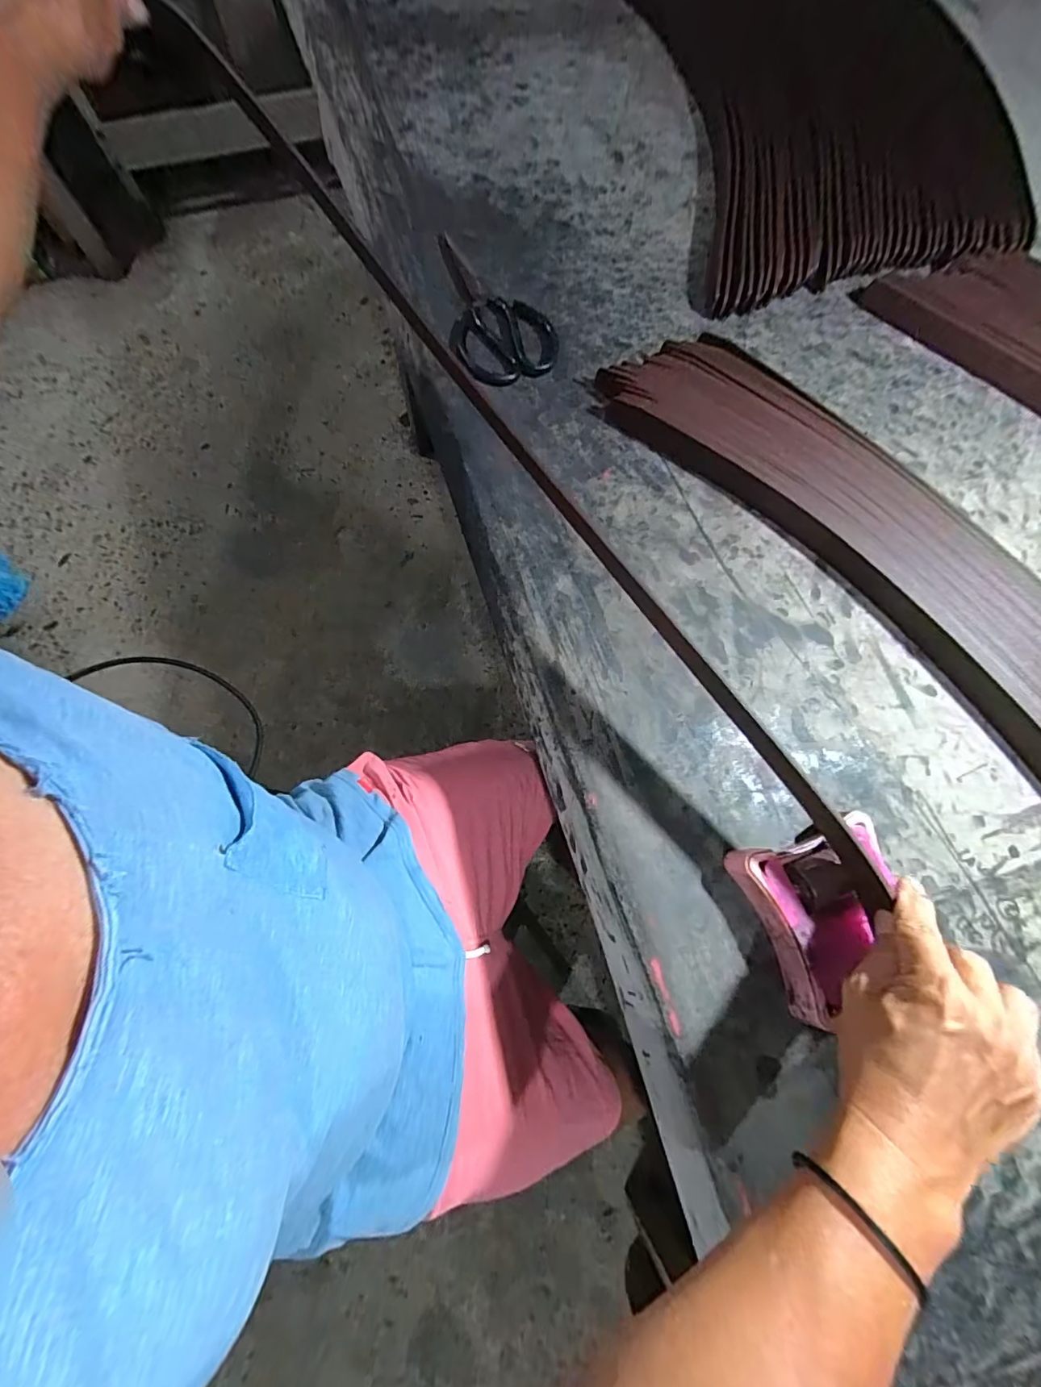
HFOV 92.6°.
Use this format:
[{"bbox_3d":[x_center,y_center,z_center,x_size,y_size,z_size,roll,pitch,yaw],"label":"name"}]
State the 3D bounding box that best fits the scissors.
[{"bbox_3d":[-0.043,-0.427,0.548,0.102,0.014,0.216,-25,75,-8],"label":"scissors"}]

